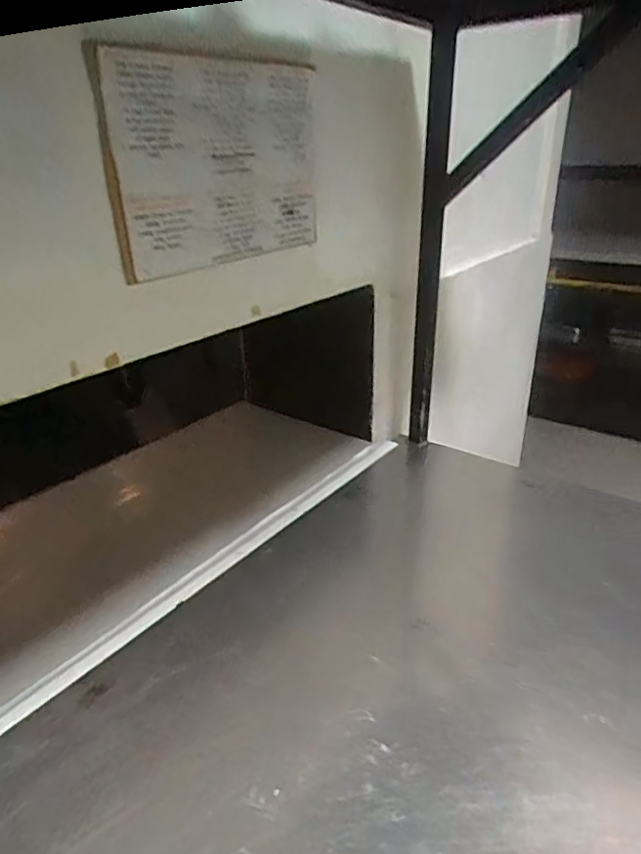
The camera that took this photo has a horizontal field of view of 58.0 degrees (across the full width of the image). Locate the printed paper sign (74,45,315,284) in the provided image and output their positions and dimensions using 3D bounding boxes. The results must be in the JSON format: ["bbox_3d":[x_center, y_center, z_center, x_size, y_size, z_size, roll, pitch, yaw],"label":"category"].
[{"bbox_3d":[-0.094,-0.268,0.589,0.012,0.187,0.291,17,31,34],"label":"printed paper sign"}]

